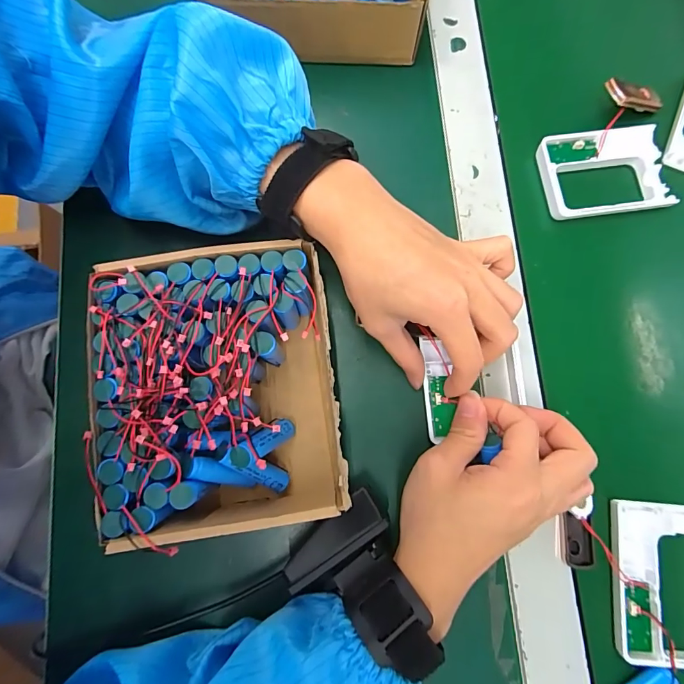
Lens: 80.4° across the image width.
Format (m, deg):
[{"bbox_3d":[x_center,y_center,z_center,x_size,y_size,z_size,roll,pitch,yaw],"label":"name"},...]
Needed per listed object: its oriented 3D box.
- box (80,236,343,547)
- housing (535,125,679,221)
[{"bbox_3d":[-0.076,0.029,0.253,0.136,0.065,0.160,-8,80,-2],"label":"box"},{"bbox_3d":[0.203,-0.133,0.315,0.096,0.009,0.068,-9,80,-2],"label":"housing"}]

